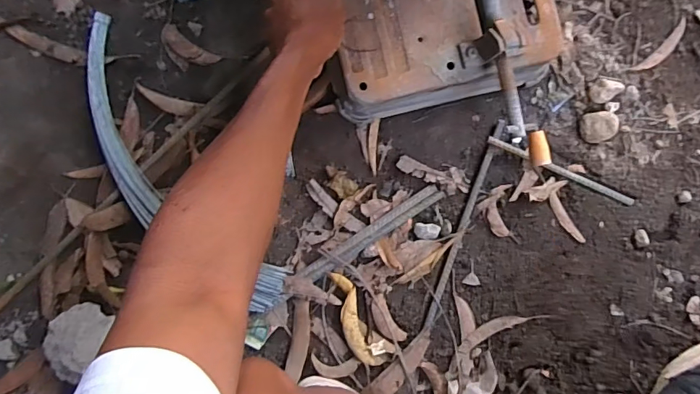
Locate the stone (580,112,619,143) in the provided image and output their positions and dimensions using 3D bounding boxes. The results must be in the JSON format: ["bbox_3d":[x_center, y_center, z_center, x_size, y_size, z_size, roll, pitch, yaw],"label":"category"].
[{"bbox_3d":[0.330,-0.092,0.617,0.043,0.018,0.040,-7,86,3],"label":"stone"}]

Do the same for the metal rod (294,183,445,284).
[{"bbox_3d":[0.030,0.050,0.630,0.214,0.017,0.024,-34,85,1],"label":"metal rod"}]

